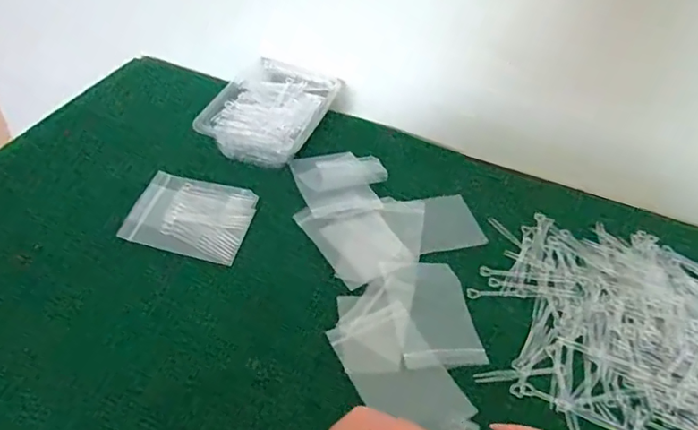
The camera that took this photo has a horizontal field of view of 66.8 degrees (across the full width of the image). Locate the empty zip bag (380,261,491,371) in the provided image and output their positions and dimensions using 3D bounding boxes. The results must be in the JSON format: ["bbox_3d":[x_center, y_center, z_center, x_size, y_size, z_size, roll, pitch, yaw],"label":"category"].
[{"bbox_3d":[0.079,0.091,0.505,0.076,0.015,0.115,-4,47,-9],"label":"empty zip bag"}]

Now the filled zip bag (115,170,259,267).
[{"bbox_3d":[-0.167,-0.003,0.570,0.119,0.012,0.110,10,46,5],"label":"filled zip bag"}]

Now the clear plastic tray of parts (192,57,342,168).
[{"bbox_3d":[-0.094,-0.133,0.680,0.130,0.045,0.181,16,47,11],"label":"clear plastic tray of parts"}]

